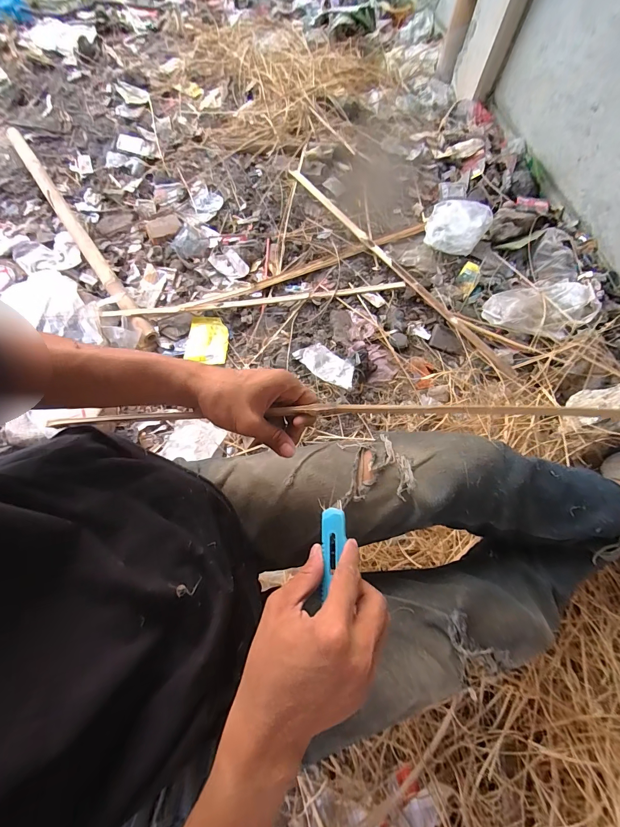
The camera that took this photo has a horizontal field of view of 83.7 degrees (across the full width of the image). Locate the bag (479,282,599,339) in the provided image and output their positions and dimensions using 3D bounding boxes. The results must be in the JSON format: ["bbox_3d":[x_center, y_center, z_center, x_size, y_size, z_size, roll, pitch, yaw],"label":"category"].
[{"bbox_3d":[0.571,-0.260,0.863,0.244,0.054,0.167,-1,68,1],"label":"bag"}]

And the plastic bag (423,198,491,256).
[{"bbox_3d":[0.413,-0.521,0.971,0.164,0.050,0.172,19,70,9],"label":"plastic bag"}]

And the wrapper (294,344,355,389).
[{"bbox_3d":[0.041,-0.117,0.817,0.167,0.032,0.082,38,73,28],"label":"wrapper"}]

